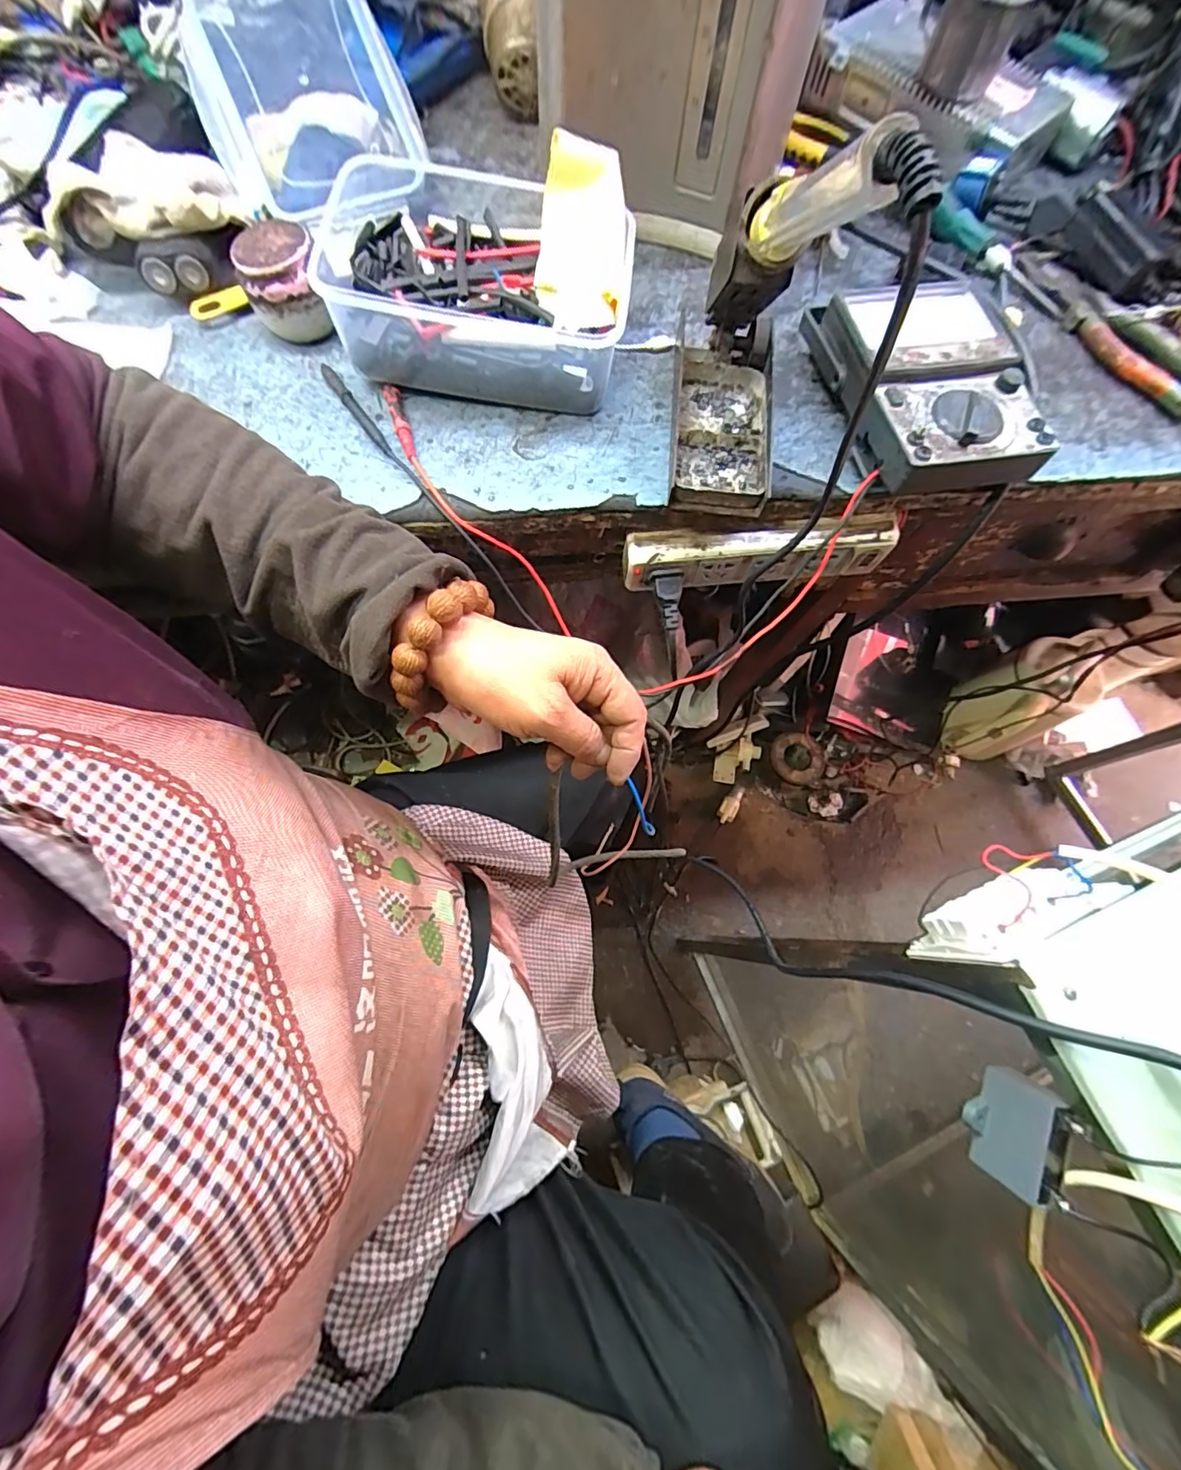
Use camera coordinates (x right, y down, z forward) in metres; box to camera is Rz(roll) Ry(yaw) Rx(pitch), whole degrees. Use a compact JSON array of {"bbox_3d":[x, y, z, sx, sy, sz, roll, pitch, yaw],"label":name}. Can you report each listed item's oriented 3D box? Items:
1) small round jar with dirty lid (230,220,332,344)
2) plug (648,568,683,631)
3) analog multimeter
[{"bbox_3d":[-0.223,-0.325,0.399,0.052,0.058,0.051,1,71,-2],"label":"small round jar with dirty lid"},{"bbox_3d":[0.061,-0.106,0.435,0.022,0.027,0.047,-6,88,-5],"label":"plug"},{"bbox_3d":[0.242,-0.257,0.398,0.121,0.049,0.174,-8,71,-5],"label":"analog multimeter"}]

